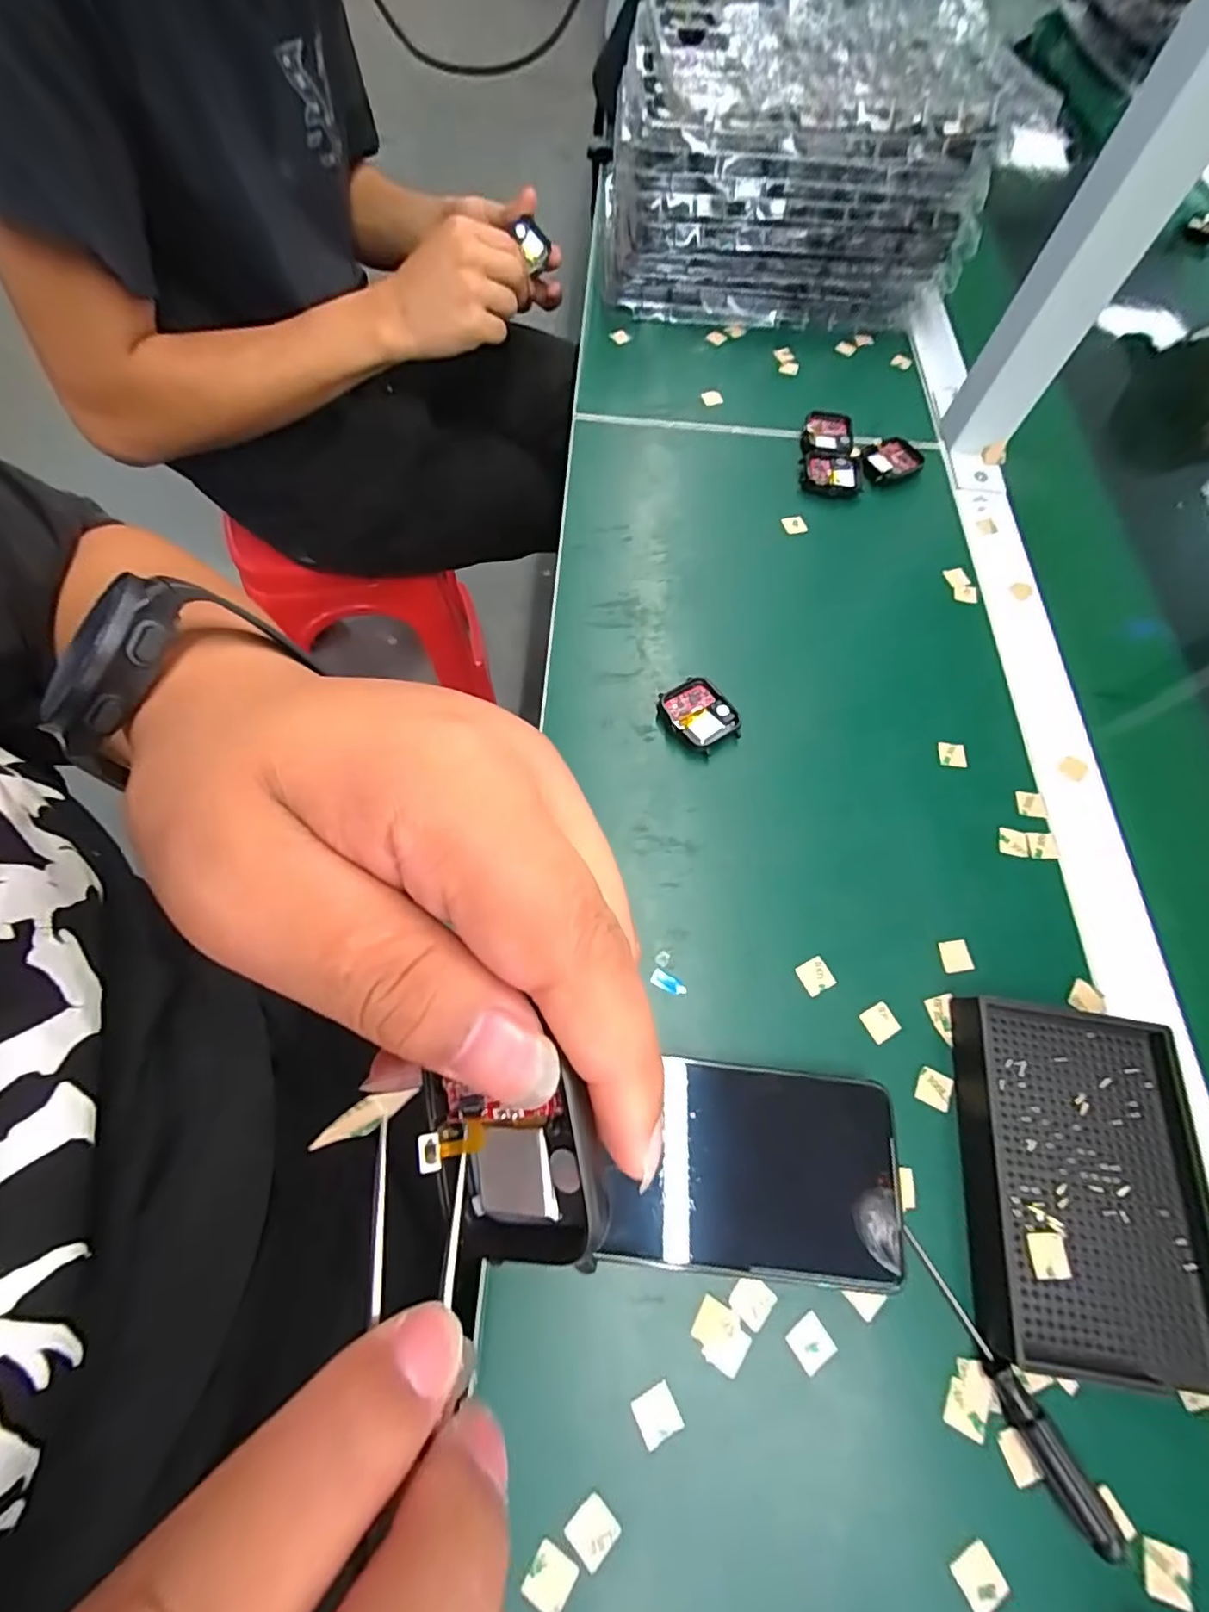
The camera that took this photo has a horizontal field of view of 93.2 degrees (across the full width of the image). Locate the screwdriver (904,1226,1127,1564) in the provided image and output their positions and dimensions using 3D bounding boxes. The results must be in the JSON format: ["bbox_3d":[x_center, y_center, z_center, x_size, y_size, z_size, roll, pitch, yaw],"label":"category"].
[{"bbox_3d":[0.157,0.225,0.224,0.013,0.013,0.105,-26,70,-14],"label":"screwdriver"}]

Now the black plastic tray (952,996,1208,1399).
[{"bbox_3d":[0.213,0.163,0.250,0.099,0.023,0.133,11,65,1],"label":"black plastic tray"}]

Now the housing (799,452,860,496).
[{"bbox_3d":[0.172,-0.253,0.437,0.044,0.010,0.040,9,65,1],"label":"housing"}]

